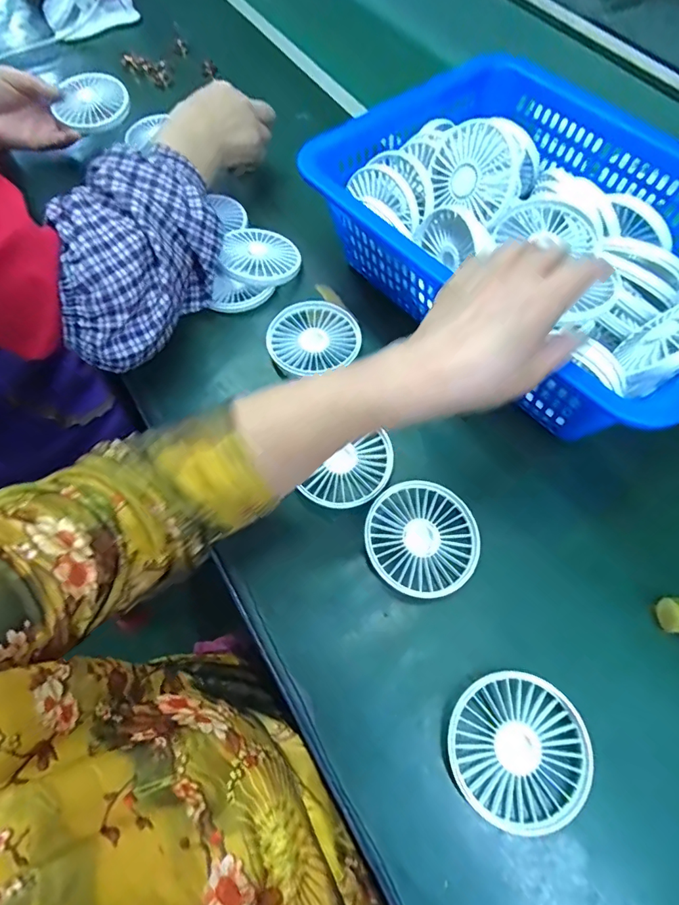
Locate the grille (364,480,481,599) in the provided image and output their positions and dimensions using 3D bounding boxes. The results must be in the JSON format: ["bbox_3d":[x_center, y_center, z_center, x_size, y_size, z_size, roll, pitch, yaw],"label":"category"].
[{"bbox_3d":[0.065,0.067,0.373,0.087,0.021,0.086,-1,64,1],"label":"grille"}]

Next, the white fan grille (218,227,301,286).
[{"bbox_3d":[-0.081,-0.207,0.500,0.077,0.012,0.085,2,59,-8],"label":"white fan grille"}]

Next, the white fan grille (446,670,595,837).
[{"bbox_3d":[0.117,0.194,0.311,0.087,0.017,0.087,-1,64,1],"label":"white fan grille"}]

